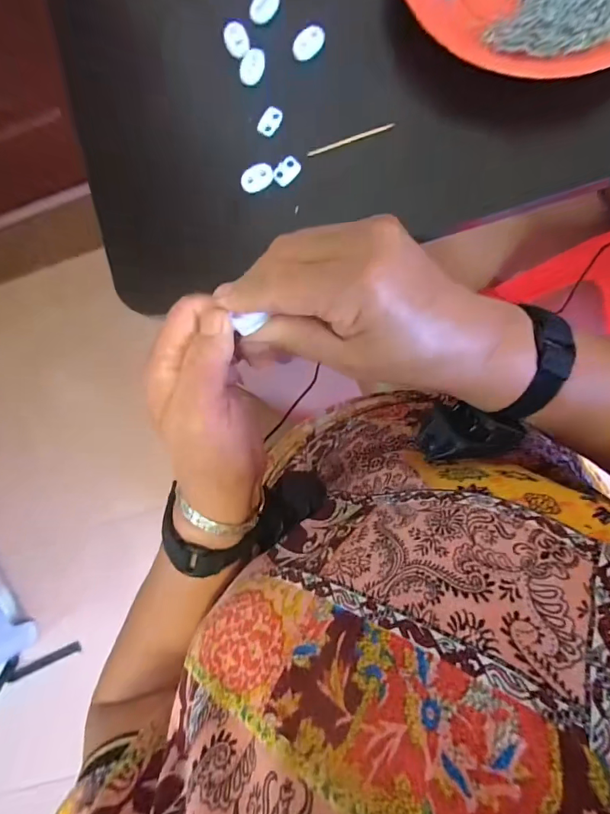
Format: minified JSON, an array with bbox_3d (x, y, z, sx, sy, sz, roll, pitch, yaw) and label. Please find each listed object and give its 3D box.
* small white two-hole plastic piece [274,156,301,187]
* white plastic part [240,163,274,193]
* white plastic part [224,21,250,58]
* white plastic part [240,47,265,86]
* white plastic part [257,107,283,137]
[{"bbox_3d":[-0.013,-0.165,0.287,0.020,0.004,0.014,-38,86,3],"label":"small white two-hole plastic piece"},{"bbox_3d":[-0.033,-0.160,0.286,0.023,0.006,0.014,-32,86,4],"label":"white plastic part"},{"bbox_3d":[-0.048,-0.258,0.289,0.016,0.005,0.023,-22,87,4],"label":"white plastic part"},{"bbox_3d":[-0.037,-0.238,0.288,0.012,0.007,0.024,34,92,5],"label":"white plastic part"},{"bbox_3d":[-0.025,-0.201,0.289,0.013,0.004,0.019,25,91,5],"label":"white plastic part"}]

